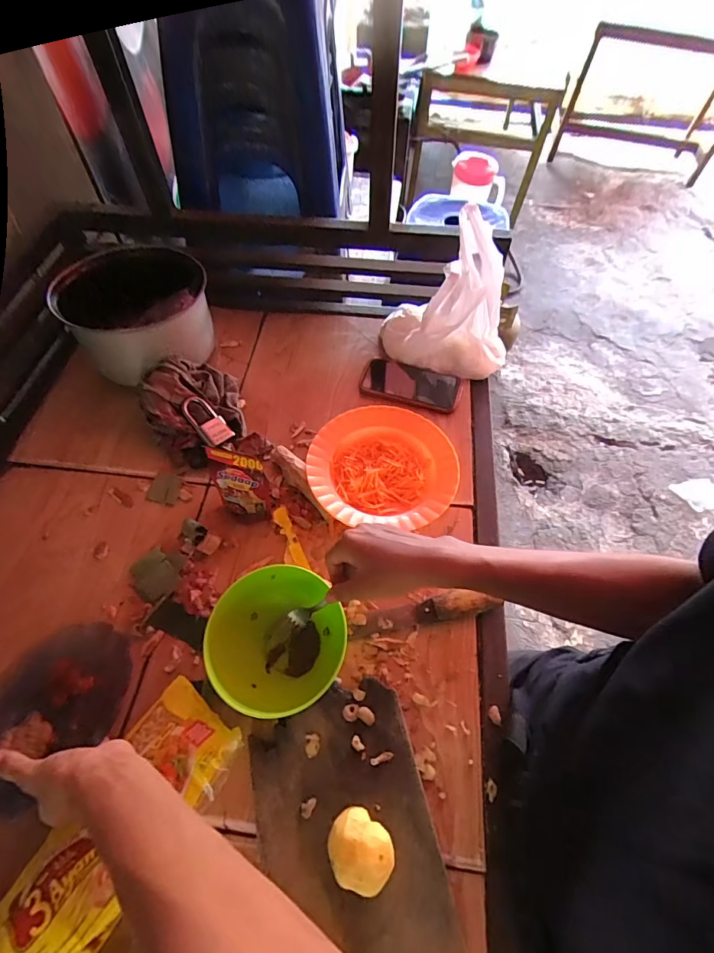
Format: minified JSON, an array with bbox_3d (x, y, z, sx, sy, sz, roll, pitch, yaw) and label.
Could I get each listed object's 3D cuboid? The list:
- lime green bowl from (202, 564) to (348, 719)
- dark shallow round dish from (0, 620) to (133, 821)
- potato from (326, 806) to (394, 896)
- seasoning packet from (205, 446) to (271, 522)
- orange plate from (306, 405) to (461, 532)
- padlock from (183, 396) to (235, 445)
[{"bbox_3d":[-0.095,0.185,0.489,0.156,0.069,0.149,1,58,-2],"label":"lime green bowl"},{"bbox_3d":[-0.343,0.254,0.471,0.158,0.048,0.180,-13,58,-6],"label":"dark shallow round dish"},{"bbox_3d":[0.002,0.348,0.397,0.062,0.044,0.057,1,58,-2],"label":"potato"},{"bbox_3d":[-0.156,0.014,0.586,0.080,0.117,0.015,5,32,13],"label":"seasoning packet"},{"bbox_3d":[0.039,-0.017,0.638,0.214,0.037,0.202,-1,58,2],"label":"orange plate"},{"bbox_3d":[-0.237,-0.088,0.676,0.087,0.016,0.044,47,61,4],"label":"padlock"}]

